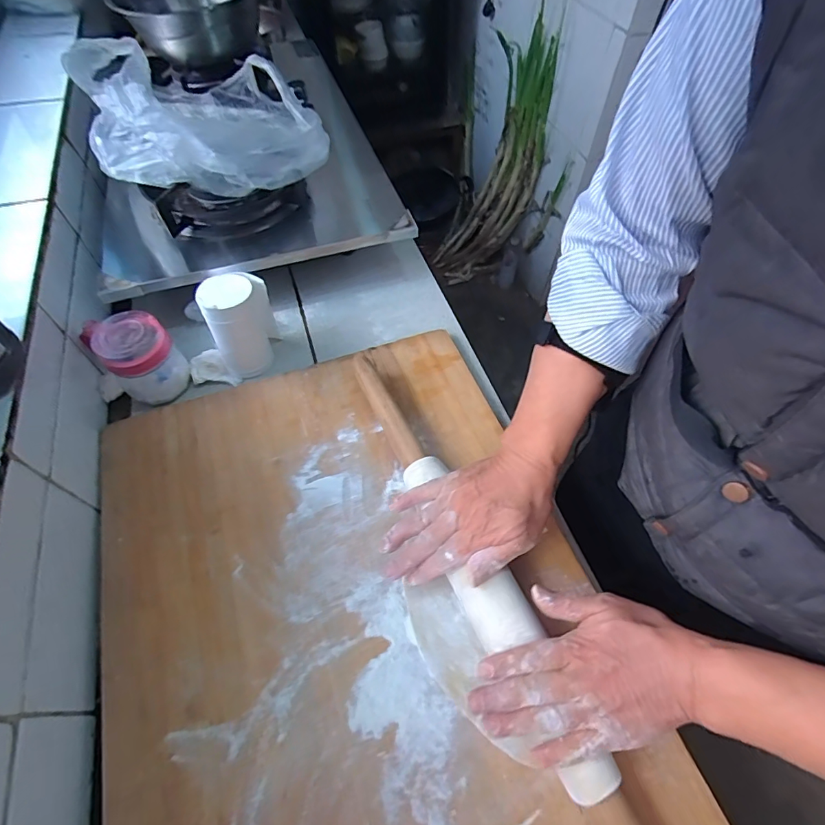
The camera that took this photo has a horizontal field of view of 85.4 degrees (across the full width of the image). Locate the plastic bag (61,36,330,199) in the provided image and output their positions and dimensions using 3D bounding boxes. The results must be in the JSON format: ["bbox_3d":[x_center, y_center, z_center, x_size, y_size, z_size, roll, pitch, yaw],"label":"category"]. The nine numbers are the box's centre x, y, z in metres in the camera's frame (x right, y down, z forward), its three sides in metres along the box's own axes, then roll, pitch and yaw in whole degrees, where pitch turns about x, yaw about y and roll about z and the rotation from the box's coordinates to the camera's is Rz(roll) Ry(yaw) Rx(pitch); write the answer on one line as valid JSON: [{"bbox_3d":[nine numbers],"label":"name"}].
[{"bbox_3d":[-0.303,-0.422,0.616,0.271,0.127,0.304,-34,64,-20],"label":"plastic bag"}]

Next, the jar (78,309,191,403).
[{"bbox_3d":[-0.346,-0.073,0.568,0.078,0.084,0.084,0,57,0],"label":"jar"}]

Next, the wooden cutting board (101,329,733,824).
[{"bbox_3d":[-0.034,0.245,0.414,0.466,0.020,0.743,-17,59,-11],"label":"wooden cutting board"}]

